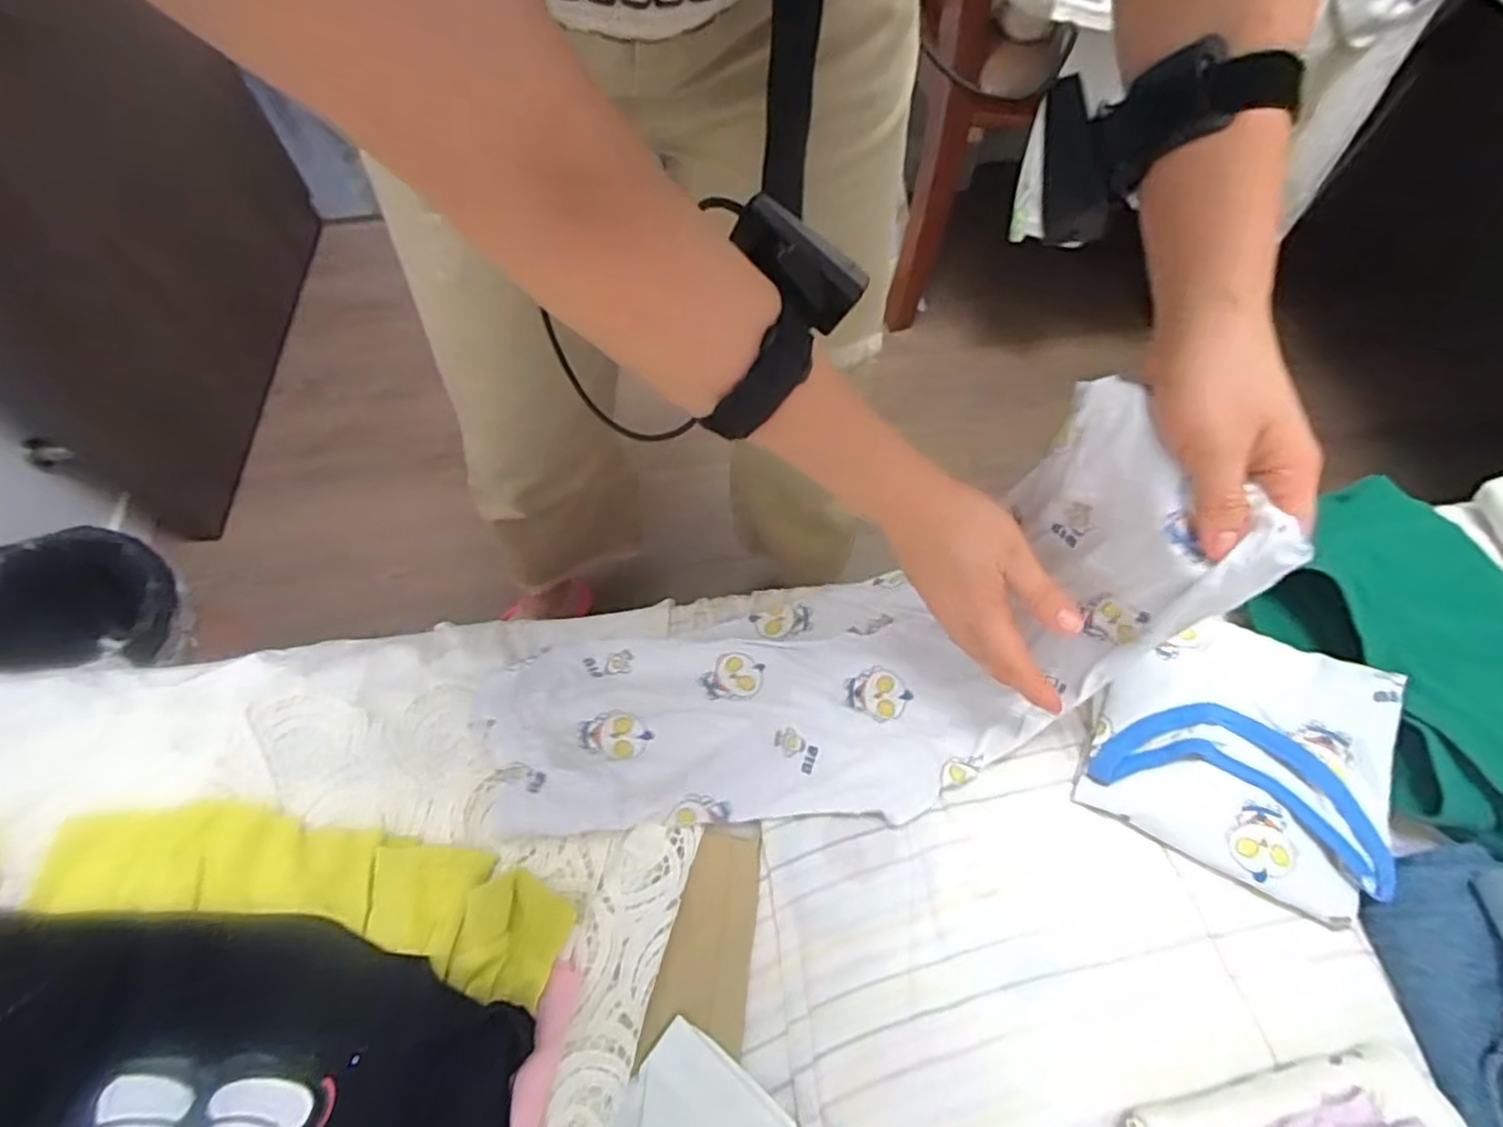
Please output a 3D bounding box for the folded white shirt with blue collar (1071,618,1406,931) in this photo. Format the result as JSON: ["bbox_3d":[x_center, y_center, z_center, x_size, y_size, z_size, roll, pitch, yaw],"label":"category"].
[{"bbox_3d":[0.304,0.112,0.439,0.154,0.028,0.153,22,68,24],"label":"folded white shirt with blue collar"}]

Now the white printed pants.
[{"bbox_3d":[0.047,0.057,0.437,0.428,0.154,0.168,-21,61,16],"label":"white printed pants"}]

